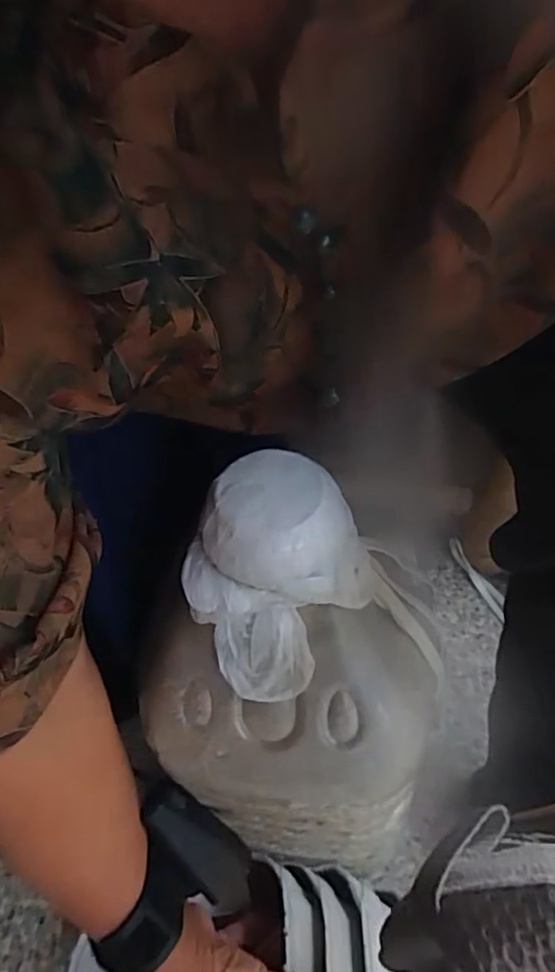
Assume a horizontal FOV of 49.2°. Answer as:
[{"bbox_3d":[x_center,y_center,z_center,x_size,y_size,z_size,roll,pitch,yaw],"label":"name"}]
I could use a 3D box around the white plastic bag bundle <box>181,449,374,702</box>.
[{"bbox_3d":[-0.003,0.041,0.302,0.085,0.081,0.081,0,52,0],"label":"white plastic bag bundle"}]

